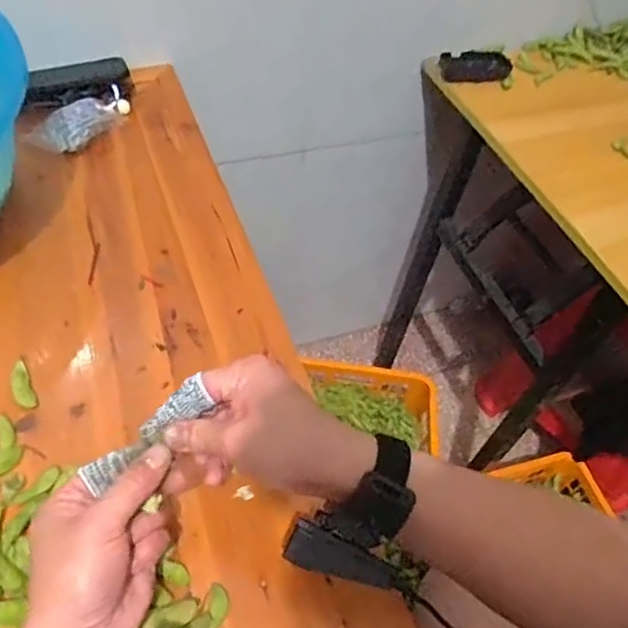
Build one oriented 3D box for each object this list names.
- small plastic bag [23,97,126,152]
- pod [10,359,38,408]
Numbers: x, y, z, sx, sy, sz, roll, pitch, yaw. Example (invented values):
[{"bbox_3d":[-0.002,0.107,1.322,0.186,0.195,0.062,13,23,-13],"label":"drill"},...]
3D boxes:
[{"bbox_3d":[-0.275,-0.225,0.695,0.064,0.026,0.102,24,54,12],"label":"small plastic bag"},{"bbox_3d":[-0.241,0.057,0.489,0.015,0.010,0.046,-22,58,-21],"label":"pod"}]

